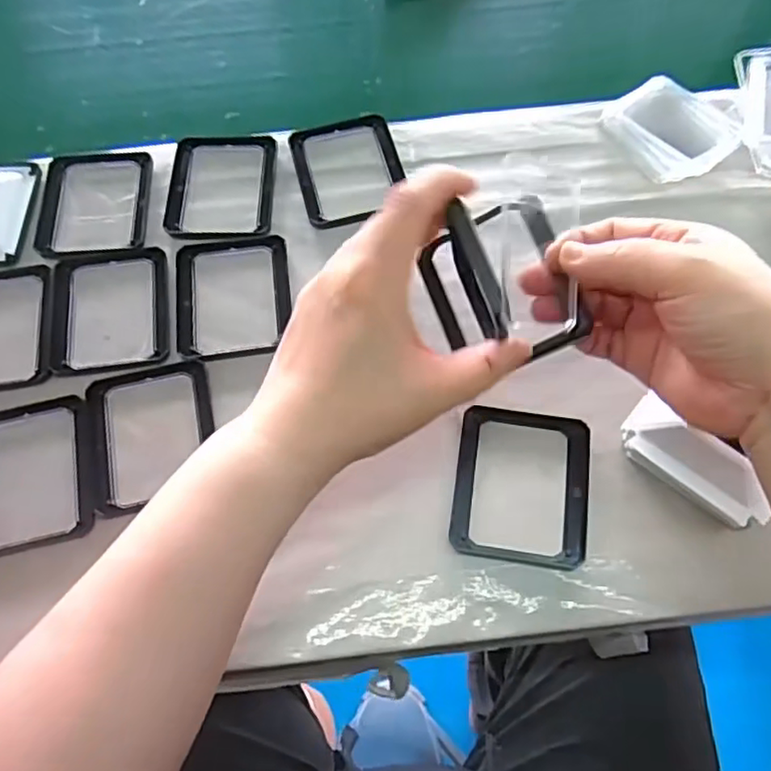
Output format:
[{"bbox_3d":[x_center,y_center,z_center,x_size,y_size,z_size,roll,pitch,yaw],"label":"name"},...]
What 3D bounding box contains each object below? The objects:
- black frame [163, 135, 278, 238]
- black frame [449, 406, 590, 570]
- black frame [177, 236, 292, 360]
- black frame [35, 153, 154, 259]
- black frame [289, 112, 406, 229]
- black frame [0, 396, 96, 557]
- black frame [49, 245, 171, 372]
[{"bbox_3d":[-0.108,-0.137,0.423,0.068,0.009,0.088,0,65,2],"label":"black frame"},{"bbox_3d":[0.072,0.052,0.337,0.070,0.010,0.080,7,65,5],"label":"black frame"},{"bbox_3d":[-0.092,-0.056,0.385,0.068,0.005,0.085,-6,65,-2],"label":"black frame"},{"bbox_3d":[-0.190,-0.123,0.418,0.070,0.010,0.086,-2,65,0],"label":"black frame"},{"bbox_3d":[-0.024,-0.145,0.425,0.069,0.010,0.084,-14,65,-5],"label":"black frame"},{"bbox_3d":[-0.194,0.048,0.344,0.069,0.010,0.082,-12,65,-4],"label":"black frame"},{"bbox_3d":[-0.165,-0.047,0.381,0.069,0.005,0.082,-8,65,-2],"label":"black frame"}]

